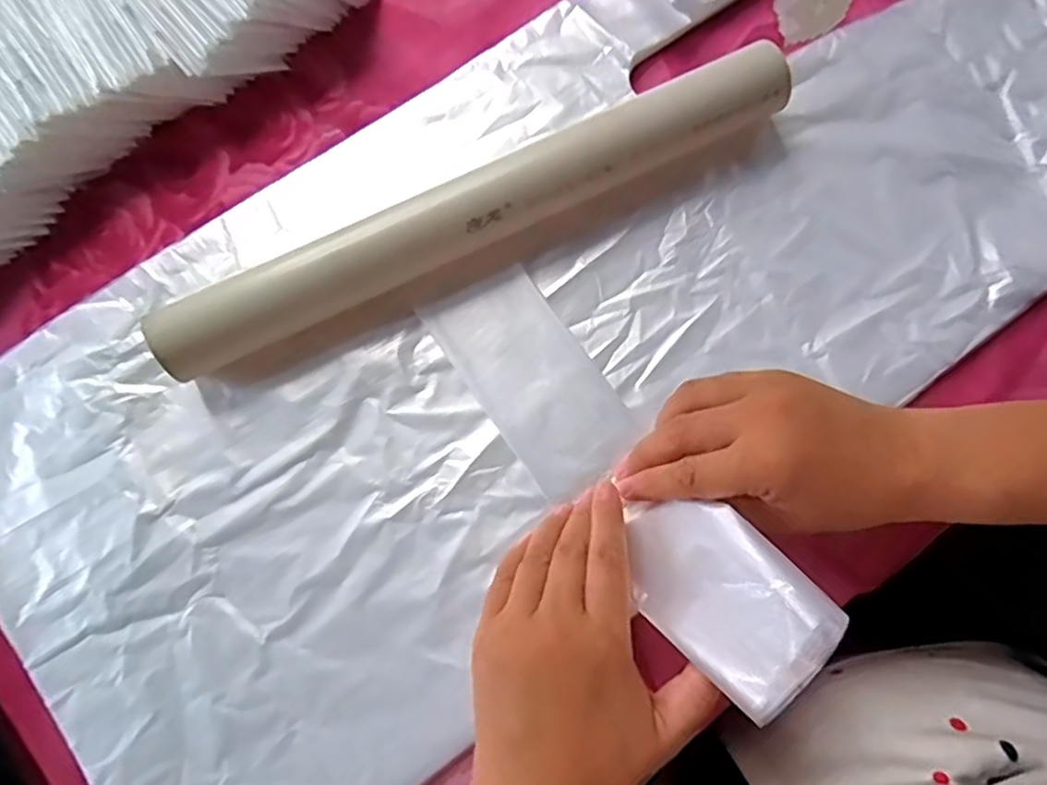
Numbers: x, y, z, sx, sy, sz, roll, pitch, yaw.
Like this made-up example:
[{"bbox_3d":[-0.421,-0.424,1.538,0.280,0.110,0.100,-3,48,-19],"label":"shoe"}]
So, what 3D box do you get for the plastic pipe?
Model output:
[{"bbox_3d":[-0.022,-0.093,0.345,0.346,0.041,0.031,-25,78,-5],"label":"plastic pipe"}]

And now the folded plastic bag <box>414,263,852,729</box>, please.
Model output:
[{"bbox_3d":[0.039,0.031,0.309,0.061,0.056,0.241,-36,53,-7],"label":"folded plastic bag"}]

